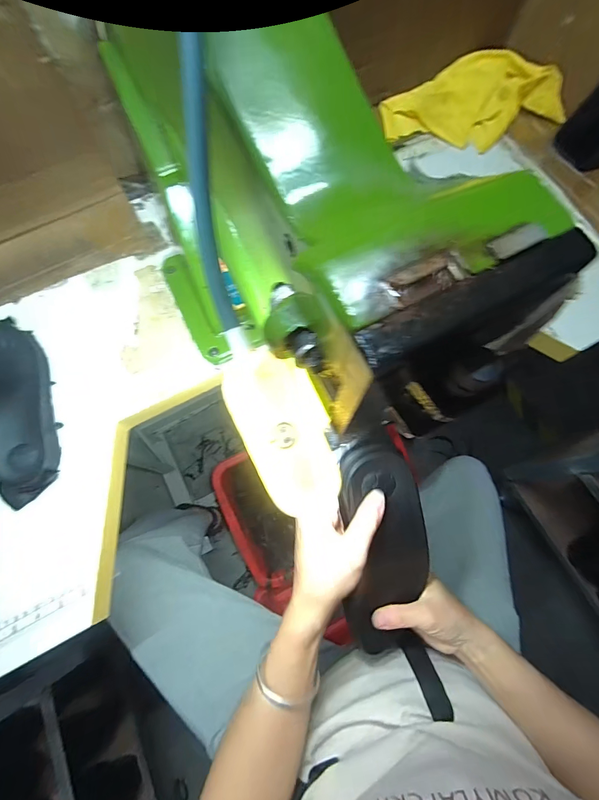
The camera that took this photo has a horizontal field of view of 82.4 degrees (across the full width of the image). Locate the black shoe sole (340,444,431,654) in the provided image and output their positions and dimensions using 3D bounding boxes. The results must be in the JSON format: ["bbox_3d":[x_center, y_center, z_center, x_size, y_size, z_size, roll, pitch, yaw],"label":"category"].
[{"bbox_3d":[0.086,0.151,0.335,0.087,0.025,0.230,-9,109,-4],"label":"black shoe sole"}]

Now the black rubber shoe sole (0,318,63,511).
[{"bbox_3d":[-0.361,0.000,0.433,0.085,0.021,0.251,-23,74,-7],"label":"black rubber shoe sole"}]

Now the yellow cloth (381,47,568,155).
[{"bbox_3d":[0.295,-0.533,0.610,0.311,0.045,0.195,-19,74,-6],"label":"yellow cloth"}]

